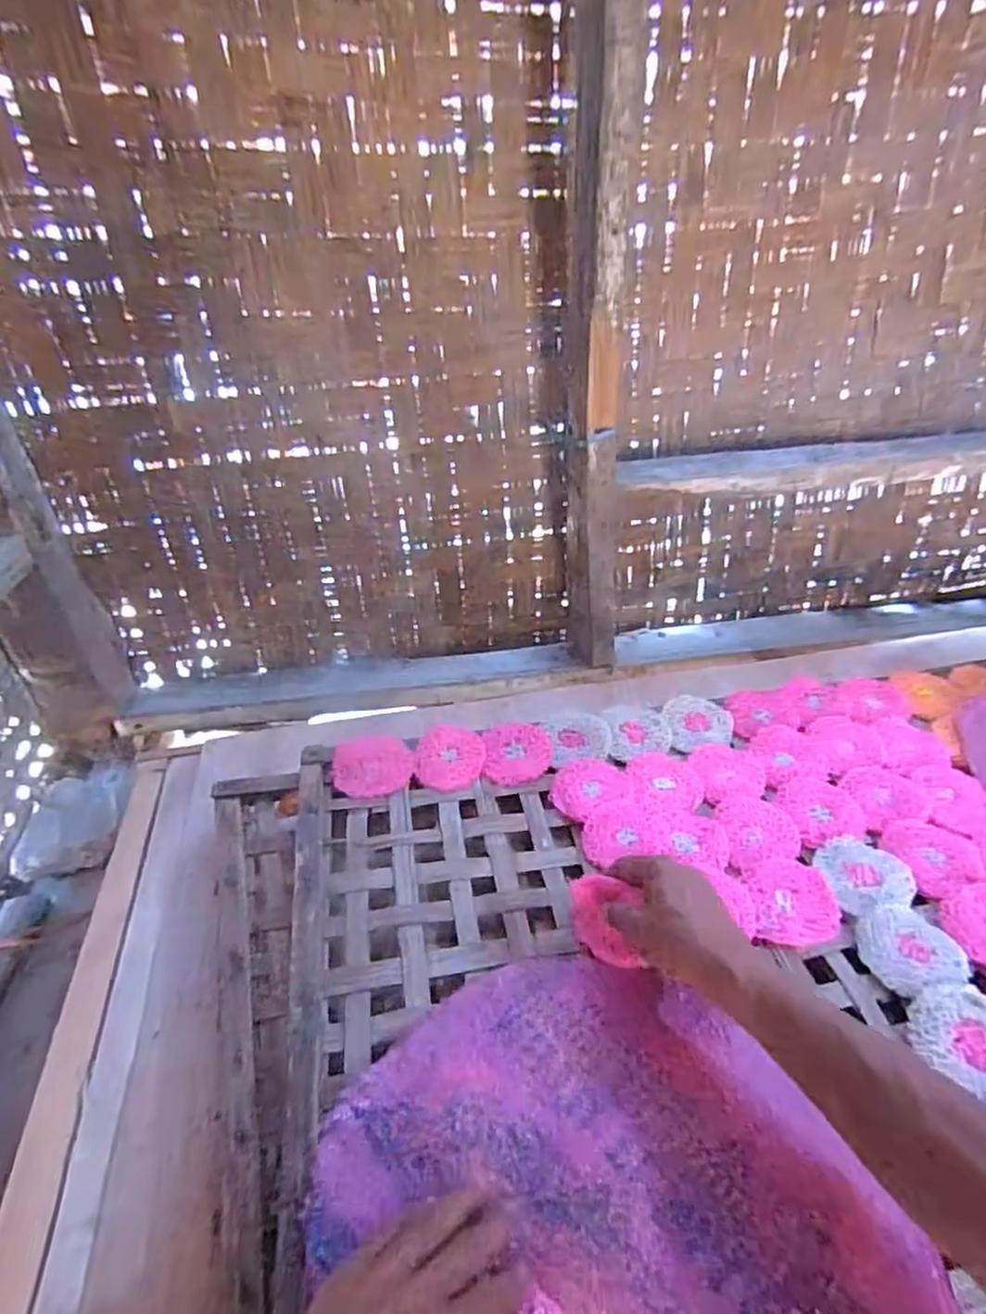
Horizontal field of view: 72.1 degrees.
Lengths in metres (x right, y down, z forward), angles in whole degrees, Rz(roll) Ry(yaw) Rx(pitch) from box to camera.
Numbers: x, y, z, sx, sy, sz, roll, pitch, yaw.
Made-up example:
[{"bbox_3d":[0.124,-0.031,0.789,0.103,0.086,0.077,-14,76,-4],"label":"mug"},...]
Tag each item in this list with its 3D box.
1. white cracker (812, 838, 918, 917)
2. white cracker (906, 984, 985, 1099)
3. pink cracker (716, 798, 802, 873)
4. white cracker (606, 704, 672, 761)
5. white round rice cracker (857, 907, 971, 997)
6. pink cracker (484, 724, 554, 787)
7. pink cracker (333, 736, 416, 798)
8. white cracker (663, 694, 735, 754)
[{"bbox_3d":[0.322,0.187,0.586,0.067,0.009,0.071,-5,37,-4],"label":"white cracker"},{"bbox_3d":[0.335,0.267,0.473,0.070,0.017,0.070,-1,37,1],"label":"white cracker"},{"bbox_3d":[0.246,0.161,0.626,0.070,0.005,0.074,-3,37,-2],"label":"pink cracker"},{"bbox_3d":[0.157,0.079,0.728,0.065,0.008,0.075,1,37,3],"label":"white cracker"},{"bbox_3d":[0.325,0.227,0.529,0.068,0.011,0.067,-1,37,1],"label":"white round rice cracker"},{"bbox_3d":[0.027,0.100,0.703,0.068,0.012,0.075,1,37,3],"label":"pink cracker"},{"bbox_3d":[-0.120,0.110,0.681,0.079,0.004,0.067,-1,55,-3],"label":"pink cracker"},{"bbox_3d":[0.225,0.070,0.742,0.071,0.007,0.086,-2,37,-1],"label":"white cracker"}]

